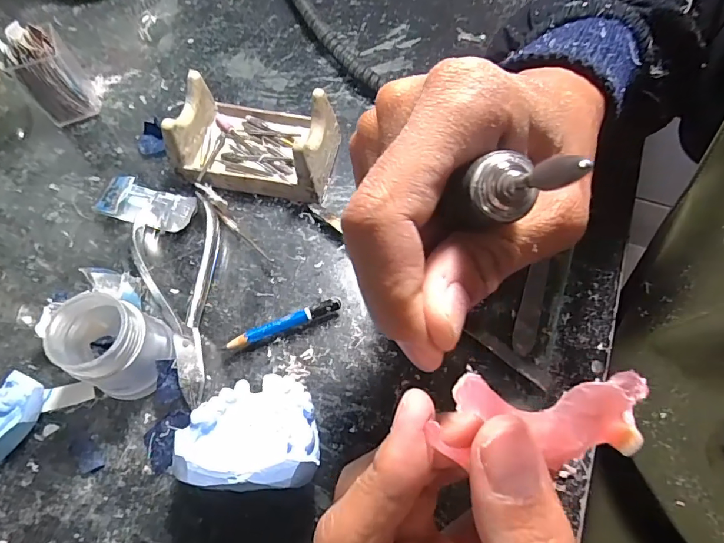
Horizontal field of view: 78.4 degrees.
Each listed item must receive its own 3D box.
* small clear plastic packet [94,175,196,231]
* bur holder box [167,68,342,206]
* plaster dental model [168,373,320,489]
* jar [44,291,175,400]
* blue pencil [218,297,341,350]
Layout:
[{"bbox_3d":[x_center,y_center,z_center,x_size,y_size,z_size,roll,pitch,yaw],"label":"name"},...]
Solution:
[{"bbox_3d":[-0.136,-0.043,0.279,0.058,0.015,0.027,10,65,5],"label":"small clear plastic packet"},{"bbox_3d":[-0.066,-0.086,0.283,0.094,0.043,0.061,10,65,5],"label":"bur holder box"},{"bbox_3d":[-0.050,0.073,0.208,0.060,0.040,0.050,-1,64,0],"label":"plaster dental model"},{"bbox_3d":[-0.125,0.036,0.222,0.052,0.049,0.043,20,66,9],"label":"jar"},{"bbox_3d":[-0.044,0.030,0.247,0.066,0.009,0.008,-20,66,-9],"label":"blue pencil"}]

